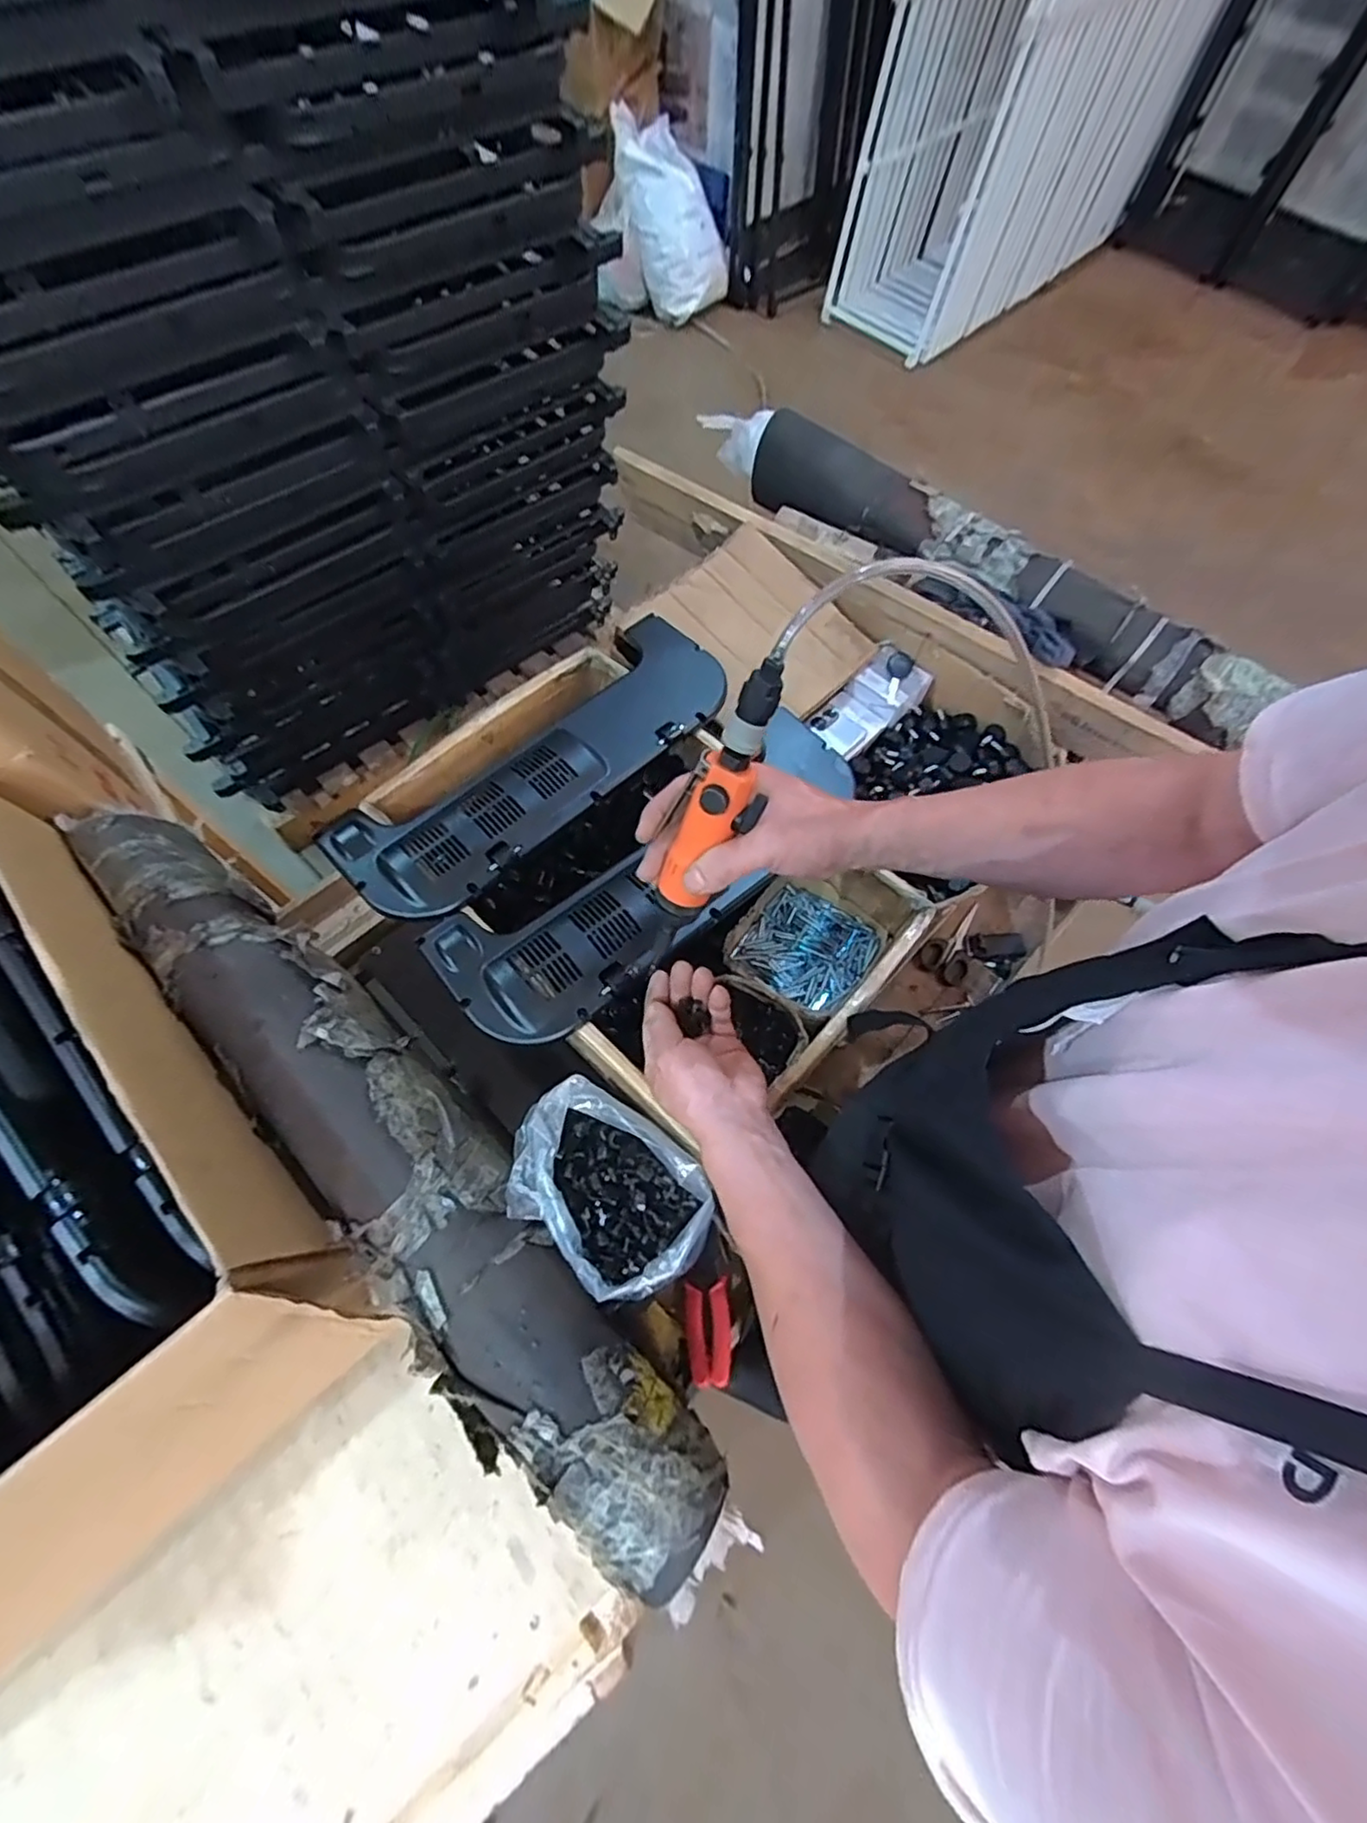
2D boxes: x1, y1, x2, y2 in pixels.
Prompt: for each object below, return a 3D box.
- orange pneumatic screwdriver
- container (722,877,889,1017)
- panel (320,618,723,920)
[{"bbox_3d":[0.017,-0.052,0.460,0.041,0.253,0.034,32,38,11],"label":"orange pneumatic screwdriver"},{"bbox_3d":[0.142,0.044,0.769,0.146,0.061,0.146,34,69,12],"label":"container"},{"bbox_3d":[-0.154,-0.168,0.731,0.472,0.057,0.168,-41,74,-18],"label":"panel"}]

